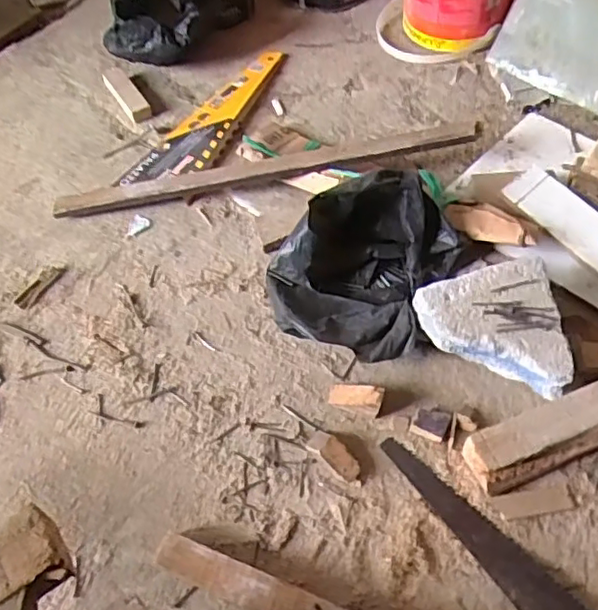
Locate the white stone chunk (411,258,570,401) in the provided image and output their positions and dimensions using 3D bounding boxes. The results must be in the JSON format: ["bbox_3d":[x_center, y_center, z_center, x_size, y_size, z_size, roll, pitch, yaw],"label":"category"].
[{"bbox_3d":[0.175,0.026,0.583,0.128,0.069,0.128,-2,56,2],"label":"white stone chunk"}]

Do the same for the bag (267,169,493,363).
[{"bbox_3d":[0.069,-0.042,0.616,0.170,0.108,0.185,22,60,17],"label":"bag"}]

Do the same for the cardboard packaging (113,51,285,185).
[{"bbox_3d":[-0.107,-0.244,0.822,0.086,0.016,0.302,27,62,19],"label":"cardboard packaging"}]

